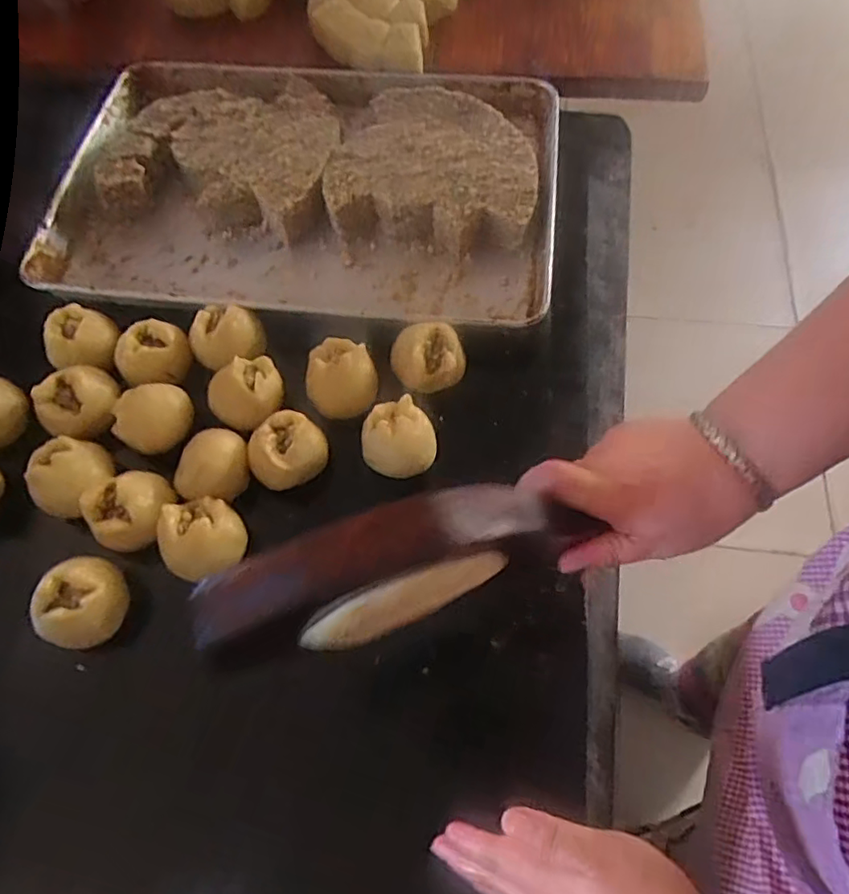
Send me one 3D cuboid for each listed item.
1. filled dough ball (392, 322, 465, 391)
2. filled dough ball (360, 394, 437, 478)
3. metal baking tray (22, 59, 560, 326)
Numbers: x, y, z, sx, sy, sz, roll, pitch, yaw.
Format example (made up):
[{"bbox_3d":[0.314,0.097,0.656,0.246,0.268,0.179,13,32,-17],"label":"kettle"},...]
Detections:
[{"bbox_3d":[0.004,-0.094,0.635,0.077,0.060,0.068,-3,65,1],"label":"filled dough ball"},{"bbox_3d":[-0.025,-0.007,0.588,0.068,0.061,0.067,-1,65,2],"label":"filled dough ball"},{"bbox_3d":[-0.148,-0.325,0.750,0.595,0.069,0.403,7,65,6],"label":"metal baking tray"}]

